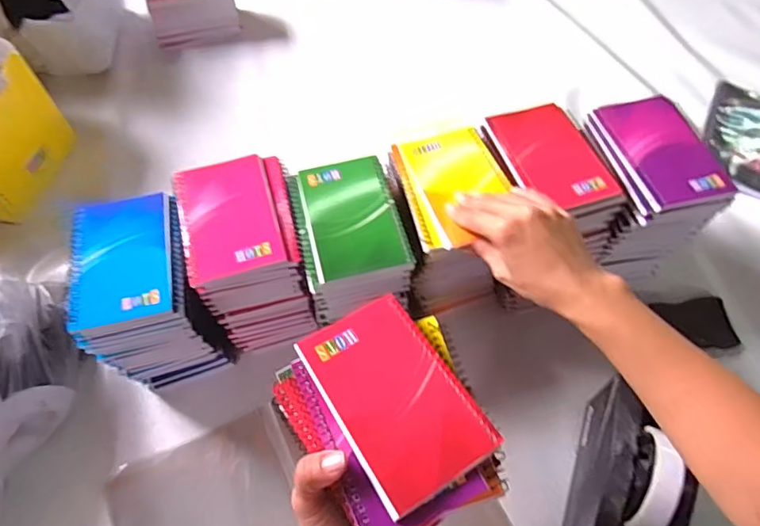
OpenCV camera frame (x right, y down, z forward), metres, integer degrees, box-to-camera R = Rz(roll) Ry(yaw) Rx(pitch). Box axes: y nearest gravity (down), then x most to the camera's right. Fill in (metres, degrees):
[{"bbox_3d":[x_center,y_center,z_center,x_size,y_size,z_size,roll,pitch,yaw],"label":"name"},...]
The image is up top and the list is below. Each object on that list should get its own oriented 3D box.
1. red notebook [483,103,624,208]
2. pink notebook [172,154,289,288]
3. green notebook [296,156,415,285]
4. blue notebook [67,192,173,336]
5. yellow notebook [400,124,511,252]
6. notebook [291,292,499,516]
[{"bbox_3d":[0.166,-0.106,0.503,0.084,0.012,0.125,-15,60,-10],"label":"red notebook"},{"bbox_3d":[-0.140,-0.044,0.477,0.085,0.012,0.123,-14,60,-10],"label":"pink notebook"},{"bbox_3d":[-0.026,-0.046,0.475,0.083,0.007,0.127,-12,59,-8],"label":"green notebook"},{"bbox_3d":[-0.229,-0.004,0.462,0.084,0.016,0.128,-10,59,-7],"label":"blue notebook"},{"bbox_3d":[0.072,-0.073,0.486,0.088,0.015,0.127,-8,59,-6],"label":"yellow notebook"},{"bbox_3d":[0.010,0.087,0.347,0.083,0.009,0.131,-27,63,-17],"label":"notebook"}]

